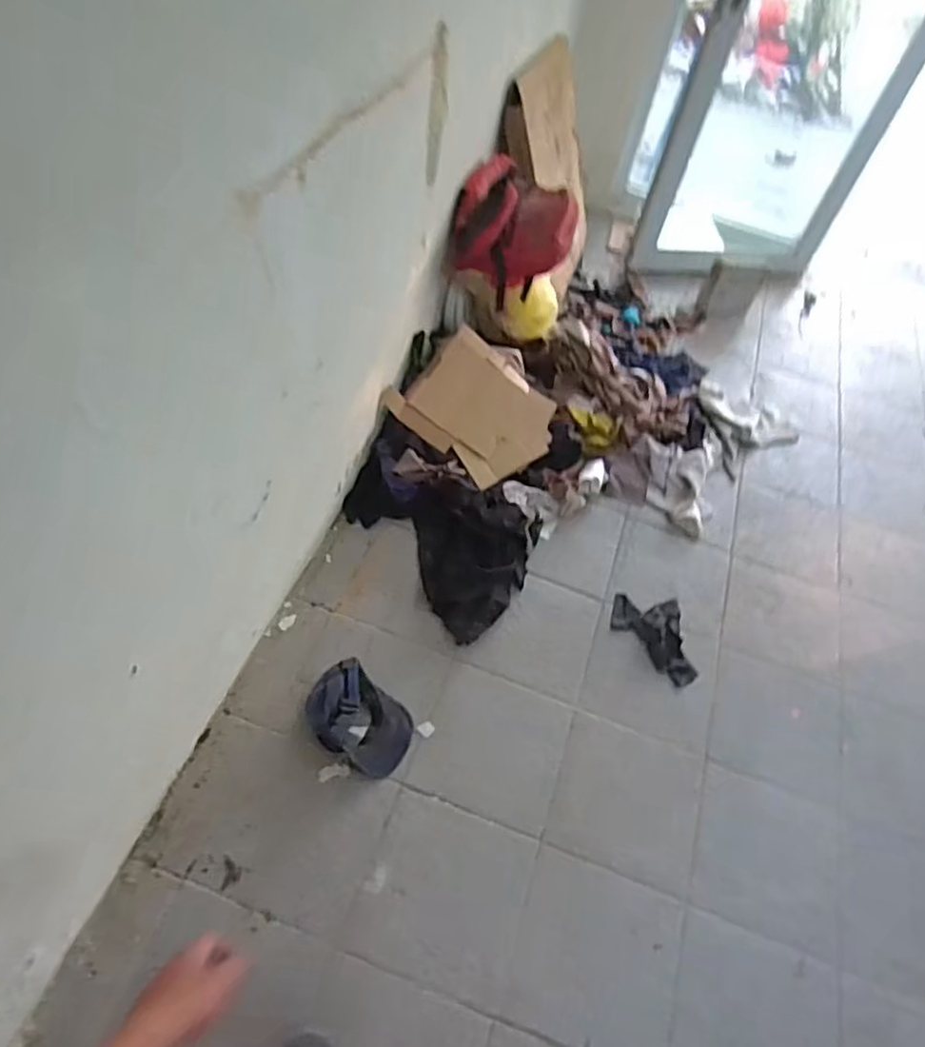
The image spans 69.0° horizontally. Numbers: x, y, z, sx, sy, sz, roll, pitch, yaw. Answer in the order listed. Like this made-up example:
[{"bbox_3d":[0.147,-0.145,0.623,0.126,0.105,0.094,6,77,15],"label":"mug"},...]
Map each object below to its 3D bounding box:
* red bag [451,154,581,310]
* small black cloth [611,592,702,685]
[{"bbox_3d":[0.143,-0.768,1.777,0.274,0.231,0.278,25,53,9],"label":"red bag"},{"bbox_3d":[0.442,0.267,1.573,0.166,0.021,0.229,2,53,-8],"label":"small black cloth"}]

